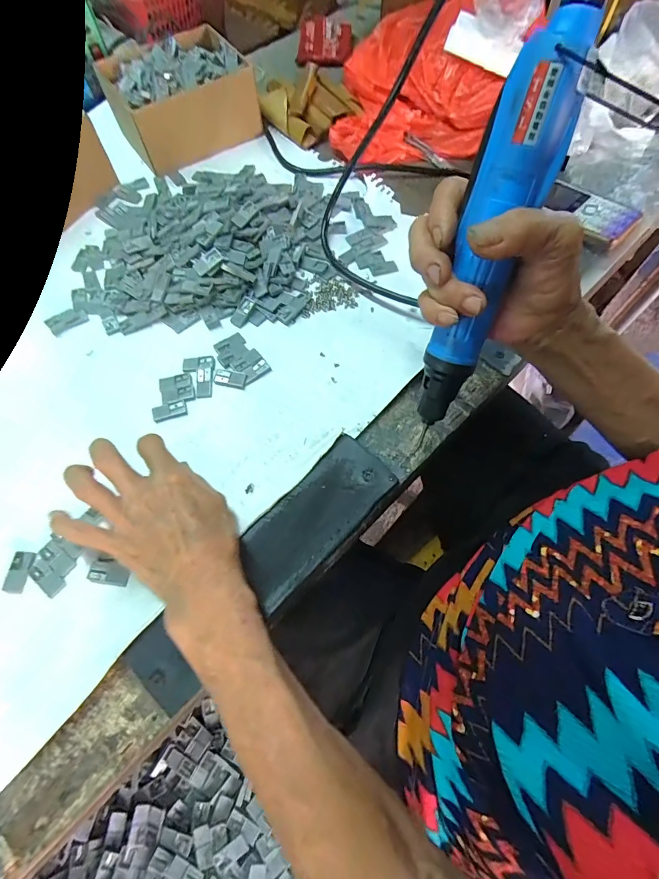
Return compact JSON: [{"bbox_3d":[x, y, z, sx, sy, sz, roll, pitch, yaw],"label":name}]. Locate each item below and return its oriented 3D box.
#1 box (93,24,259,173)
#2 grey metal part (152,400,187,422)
[{"bbox_3d":[-0.180,-0.415,0.500,0.146,0.071,0.129,-32,66,-13],"label":"box"},{"bbox_3d":[-0.137,-0.025,0.350,0.028,0.004,0.017,-16,64,-5],"label":"grey metal part"}]

